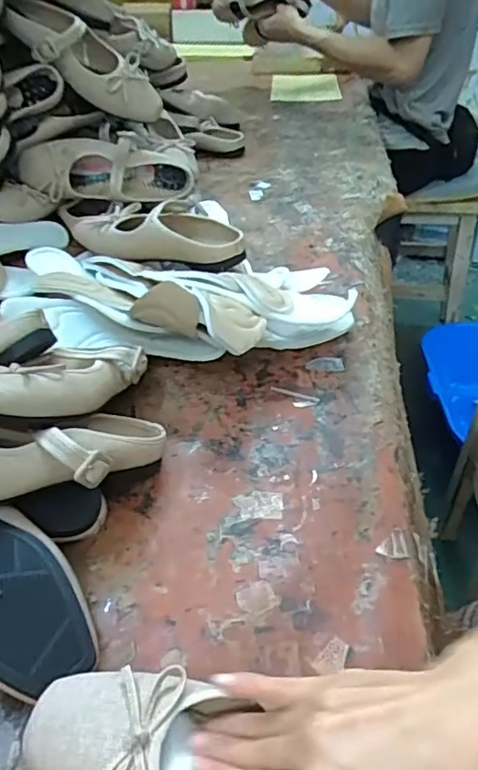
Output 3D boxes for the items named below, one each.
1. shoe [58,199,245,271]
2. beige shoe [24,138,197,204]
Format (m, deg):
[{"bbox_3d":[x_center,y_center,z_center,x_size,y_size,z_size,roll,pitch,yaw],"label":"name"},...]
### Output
[{"bbox_3d":[-0.113,-0.194,0.710,0.262,0.058,0.074,17,43,21],"label":"shoe"},{"bbox_3d":[-0.186,-0.305,0.815,0.239,0.076,0.070,-6,40,-5],"label":"beige shoe"}]

